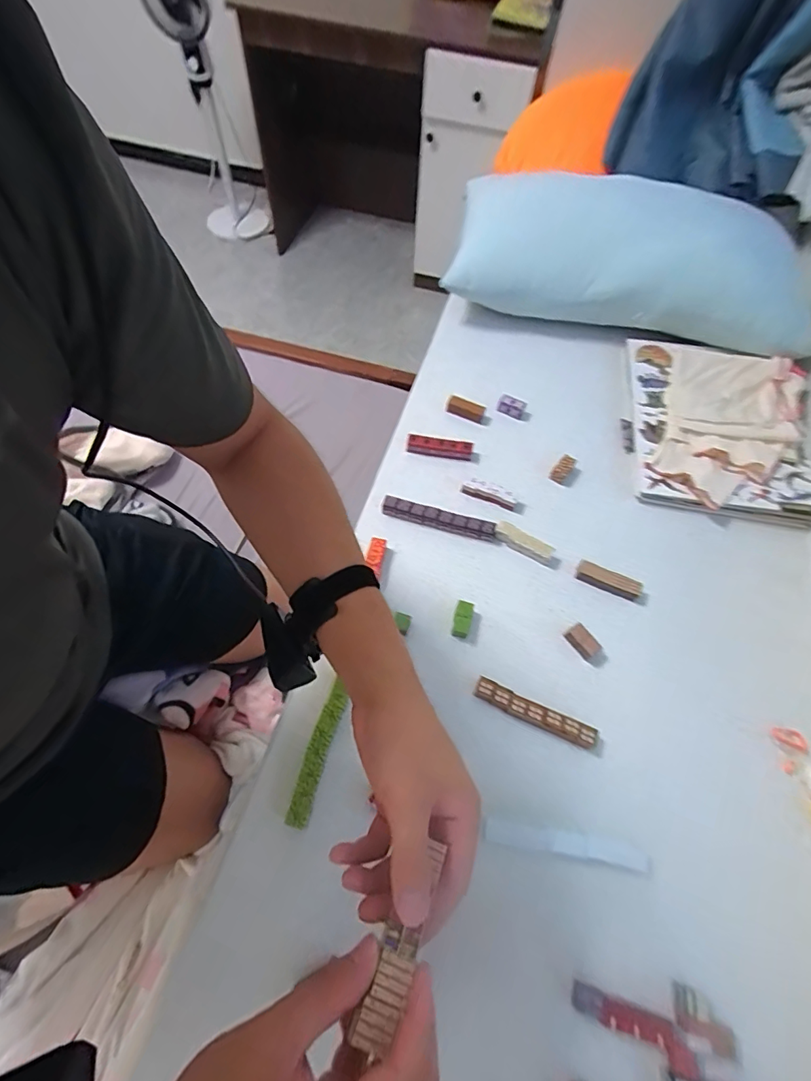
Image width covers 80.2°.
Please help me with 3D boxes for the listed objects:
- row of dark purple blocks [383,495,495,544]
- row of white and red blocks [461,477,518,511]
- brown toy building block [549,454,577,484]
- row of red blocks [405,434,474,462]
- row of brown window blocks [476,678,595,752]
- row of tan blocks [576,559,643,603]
[{"bbox_3d":[0.045,-0.029,0.675,0.159,0.021,0.025,17,60,7],"label":"row of dark purple blocks"},{"bbox_3d":[0.125,-0.070,0.712,0.080,0.024,0.027,18,60,7],"label":"row of white and red blocks"},{"bbox_3d":[0.240,-0.109,0.733,0.025,0.025,0.041,32,63,15],"label":"brown toy building block"},{"bbox_3d":[0.052,-0.145,0.750,0.101,0.022,0.023,7,60,1],"label":"row of red blocks"},{"bbox_3d":[0.147,0.199,0.553,0.139,0.025,0.024,24,61,10],"label":"row of brown window blocks"},{"bbox_3d":[0.272,0.054,0.644,0.084,0.020,0.024,24,61,10],"label":"row of tan blocks"}]

